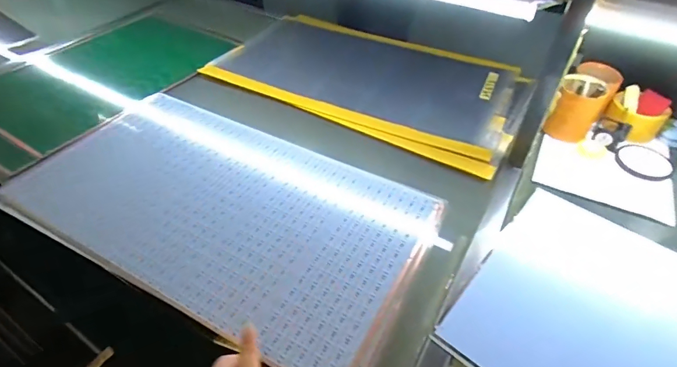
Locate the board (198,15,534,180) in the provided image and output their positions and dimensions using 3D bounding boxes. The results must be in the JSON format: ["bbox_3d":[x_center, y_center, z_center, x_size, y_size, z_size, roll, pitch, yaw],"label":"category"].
[{"bbox_3d":[0.077,-0.243,0.929,0.642,0.063,0.401,23,49,19],"label":"board"}]

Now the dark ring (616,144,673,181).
[{"bbox_3d":[0.561,-0.046,0.752,0.092,0.018,0.098,-1,48,1],"label":"dark ring"}]

